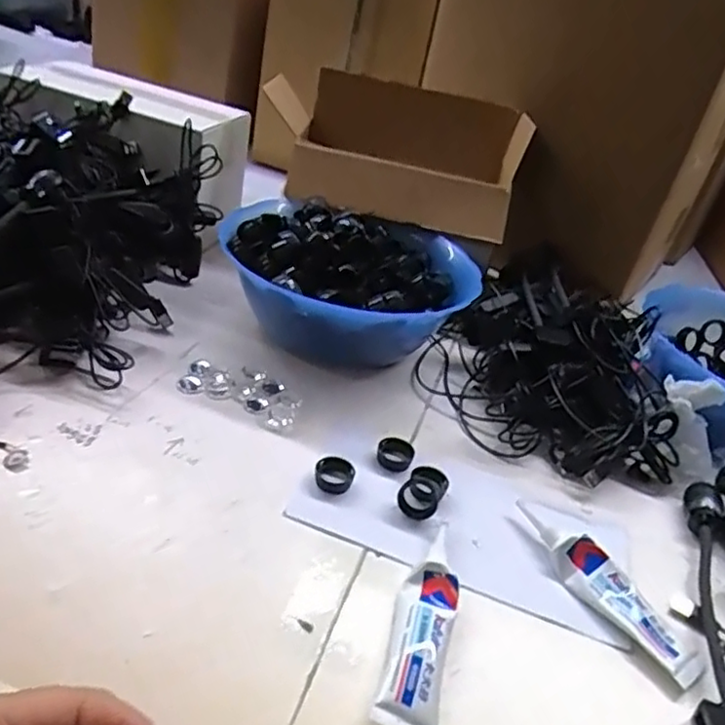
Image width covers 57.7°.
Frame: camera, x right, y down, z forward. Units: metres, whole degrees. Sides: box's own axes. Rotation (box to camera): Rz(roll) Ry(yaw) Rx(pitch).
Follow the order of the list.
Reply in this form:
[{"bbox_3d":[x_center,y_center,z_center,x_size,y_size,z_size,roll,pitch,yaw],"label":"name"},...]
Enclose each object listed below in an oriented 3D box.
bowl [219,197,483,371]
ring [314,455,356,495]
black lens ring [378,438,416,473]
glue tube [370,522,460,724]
[{"bbox_3d":[-0.009,-0.078,0.630,0.215,0.098,0.205,9,33,-6],"label":"bowl"},{"bbox_3d":[-0.020,0.083,0.483,0.029,0.013,0.028,9,33,-6],"label":"ring"},{"bbox_3d":[0.026,0.073,0.515,0.028,0.009,0.031,14,32,2],"label":"black lens ring"},{"bbox_3d":[0.036,0.152,0.389,0.035,0.017,0.140,16,32,5],"label":"glue tube"}]

